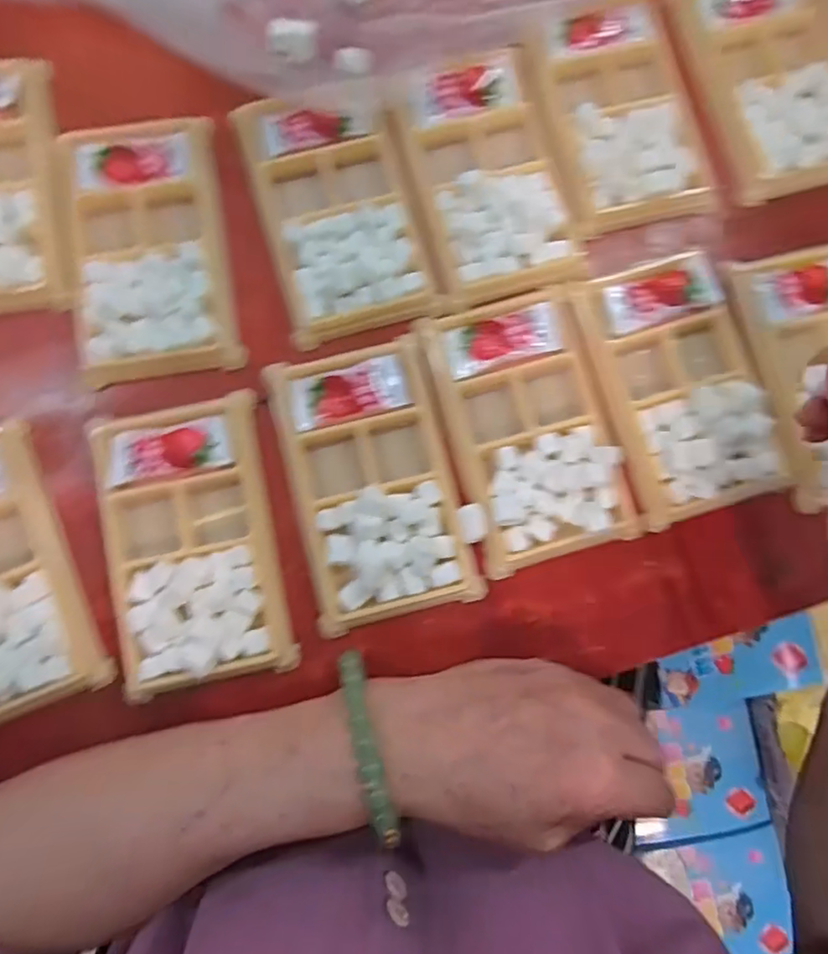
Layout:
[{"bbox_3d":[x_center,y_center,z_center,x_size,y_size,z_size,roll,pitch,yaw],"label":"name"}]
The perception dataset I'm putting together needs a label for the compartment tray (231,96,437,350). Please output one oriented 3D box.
[{"bbox_3d":[-0.040,-0.141,0.317,0.076,0.011,0.129,-16,84,-5],"label":"compartment tray"}]

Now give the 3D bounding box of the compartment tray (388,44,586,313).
[{"bbox_3d":[0.037,-0.160,0.323,0.078,0.011,0.132,-15,84,-5],"label":"compartment tray"}]

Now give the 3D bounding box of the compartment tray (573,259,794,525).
[{"bbox_3d":[0.139,-0.048,0.308,0.078,0.012,0.131,-15,84,-5],"label":"compartment tray"}]

